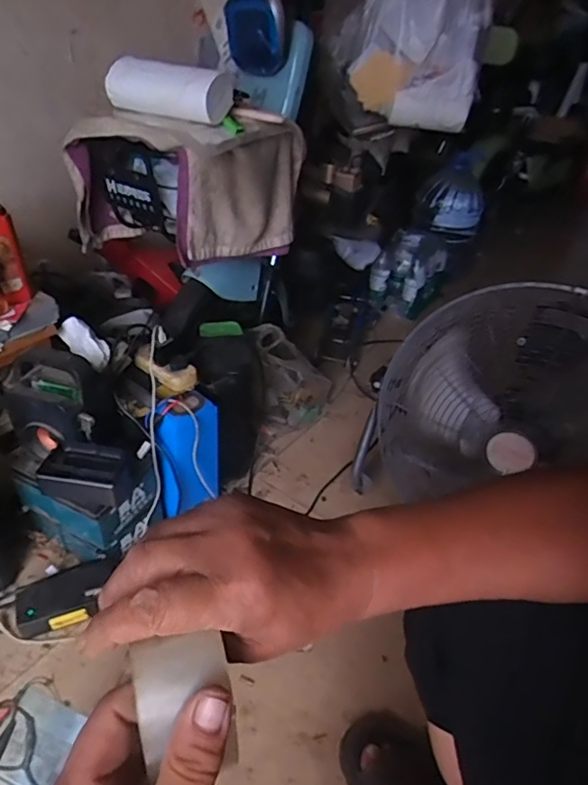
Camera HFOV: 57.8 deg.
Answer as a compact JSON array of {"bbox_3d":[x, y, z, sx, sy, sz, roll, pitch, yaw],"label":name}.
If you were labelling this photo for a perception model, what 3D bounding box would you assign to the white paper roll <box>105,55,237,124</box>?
[{"bbox_3d":[-0.192,-0.474,0.832,0.188,0.068,0.067,14,39,13],"label":"white paper roll"}]

